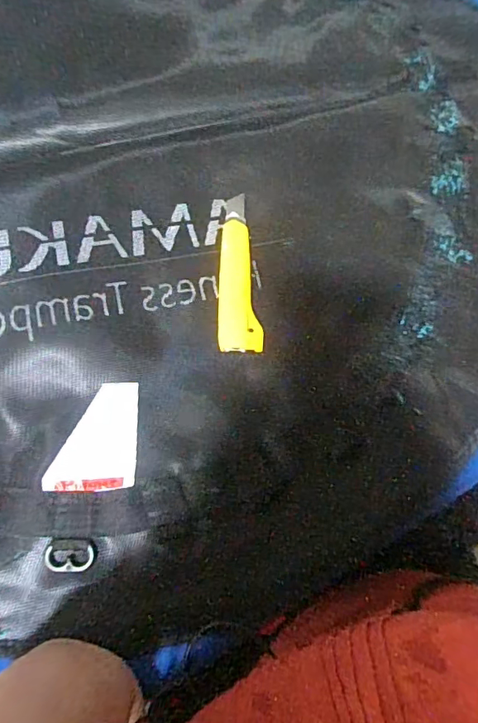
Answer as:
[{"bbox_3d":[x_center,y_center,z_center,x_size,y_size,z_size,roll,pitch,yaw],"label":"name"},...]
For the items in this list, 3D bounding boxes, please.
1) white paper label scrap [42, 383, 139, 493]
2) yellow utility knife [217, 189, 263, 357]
[{"bbox_3d":[-0.125,0.064,0.428,0.074,0.008,0.091,0,76,-7],"label":"white paper label scrap"},{"bbox_3d":[0.001,-0.088,0.483,0.040,0.017,0.164,1,74,-2],"label":"yellow utility knife"}]

